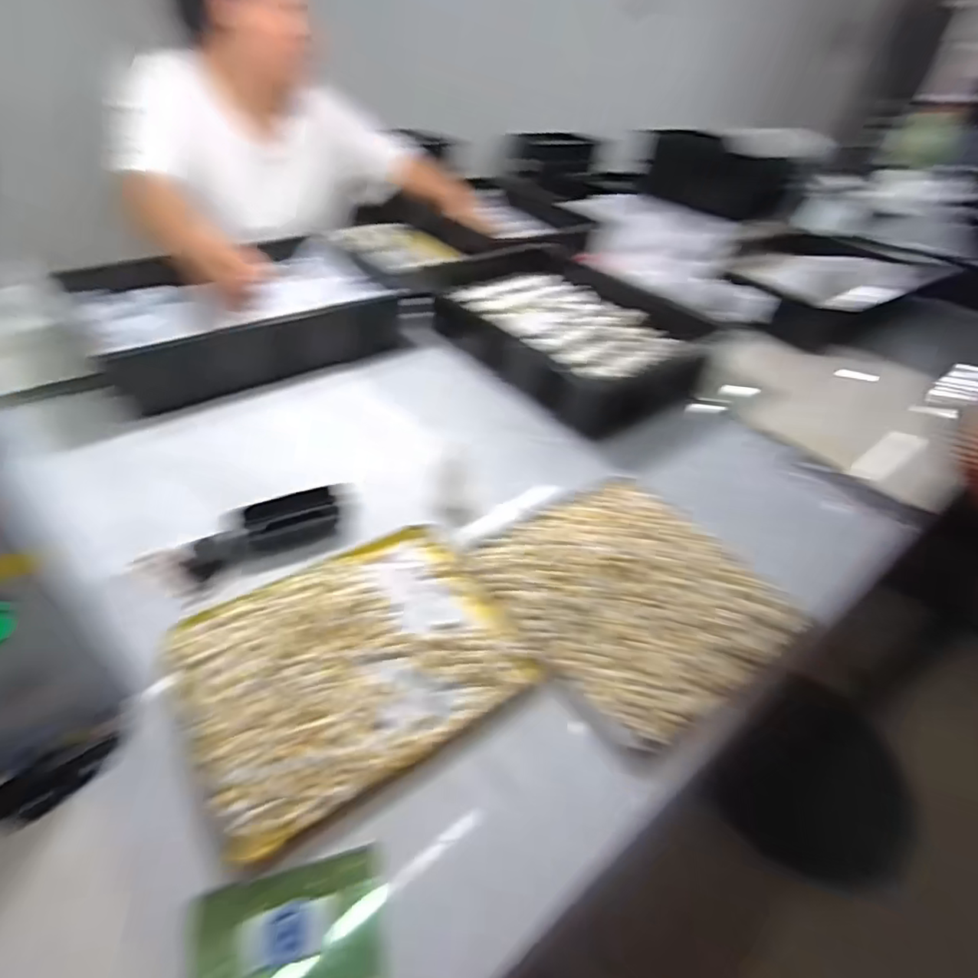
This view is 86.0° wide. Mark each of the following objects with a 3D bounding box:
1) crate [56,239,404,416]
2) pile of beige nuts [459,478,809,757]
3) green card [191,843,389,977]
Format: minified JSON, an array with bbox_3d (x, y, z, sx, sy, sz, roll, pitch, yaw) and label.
[{"bbox_3d":[-0.359,-0.273,0.804,0.446,0.082,0.265,-26,50,-31],"label":"crate"},{"bbox_3d":[0.131,0.087,0.480,0.220,0.015,0.243,-24,49,-29],"label":"pile of beige nuts"},{"bbox_3d":[-0.110,0.254,0.296,0.102,0.005,0.067,-6,49,-18],"label":"green card"}]

